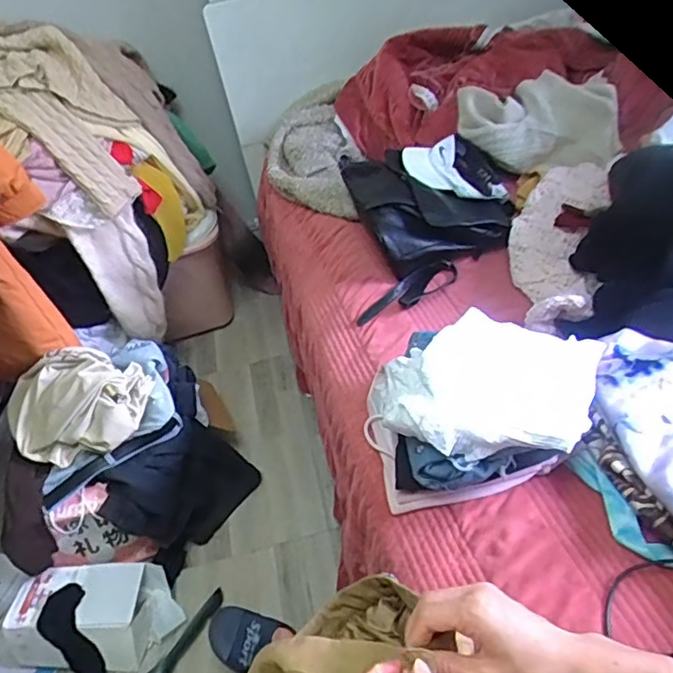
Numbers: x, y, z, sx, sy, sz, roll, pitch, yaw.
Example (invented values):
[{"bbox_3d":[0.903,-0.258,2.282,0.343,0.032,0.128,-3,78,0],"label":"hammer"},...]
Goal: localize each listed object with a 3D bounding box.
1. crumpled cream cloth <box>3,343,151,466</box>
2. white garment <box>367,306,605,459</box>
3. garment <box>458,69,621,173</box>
[{"bbox_3d":[-0.554,0.145,1.243,0.308,0.156,0.215,6,45,18],"label":"crumpled cream cloth"},{"bbox_3d":[0.201,0.062,0.801,0.287,0.071,0.217,6,45,19],"label":"white garment"},{"bbox_3d":[0.452,-0.483,1.338,0.350,0.153,0.155,9,47,22],"label":"garment"}]

